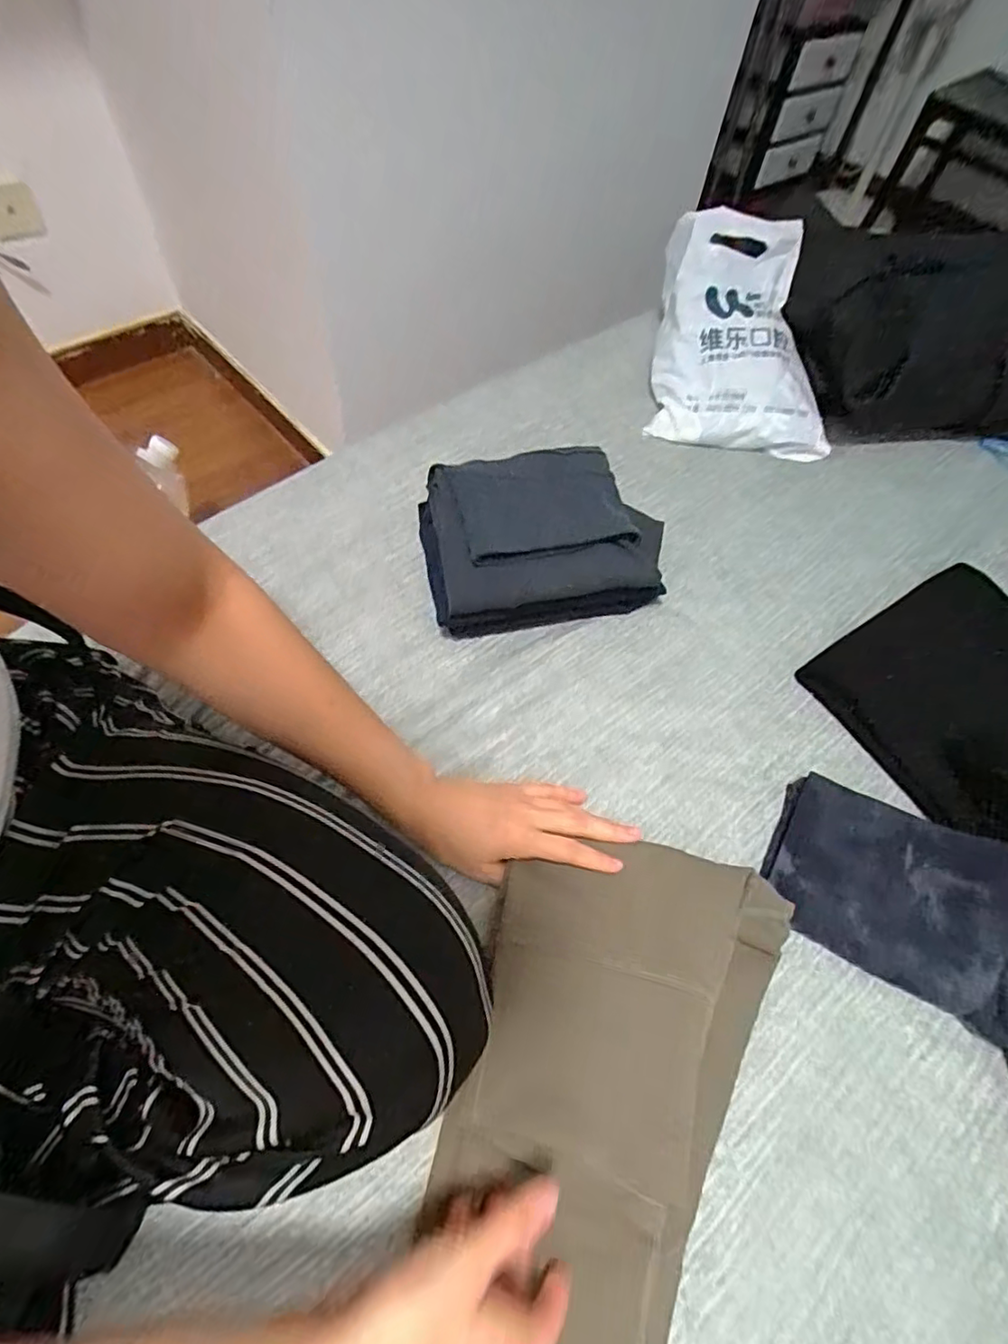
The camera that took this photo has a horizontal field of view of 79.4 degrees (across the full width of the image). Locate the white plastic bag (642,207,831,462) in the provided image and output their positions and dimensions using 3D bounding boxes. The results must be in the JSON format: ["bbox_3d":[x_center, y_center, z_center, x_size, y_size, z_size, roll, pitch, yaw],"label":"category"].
[{"bbox_3d":[0.309,-0.424,0.768,0.221,0.152,0.272,9,59,1],"label":"white plastic bag"}]

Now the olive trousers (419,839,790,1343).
[{"bbox_3d":[0.017,0.396,0.325,0.189,0.046,0.627,18,64,6],"label":"olive trousers"}]

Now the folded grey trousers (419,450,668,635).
[{"bbox_3d":[0.034,-0.132,0.597,0.222,0.097,0.161,-8,60,-9],"label":"folded grey trousers"}]

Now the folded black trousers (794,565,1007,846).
[{"bbox_3d":[0.460,0.036,0.532,0.268,0.093,0.296,-28,65,-19],"label":"folded black trousers"}]

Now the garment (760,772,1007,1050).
[{"bbox_3d":[0.316,0.175,0.459,0.215,0.056,0.135,26,61,11],"label":"garment"}]

